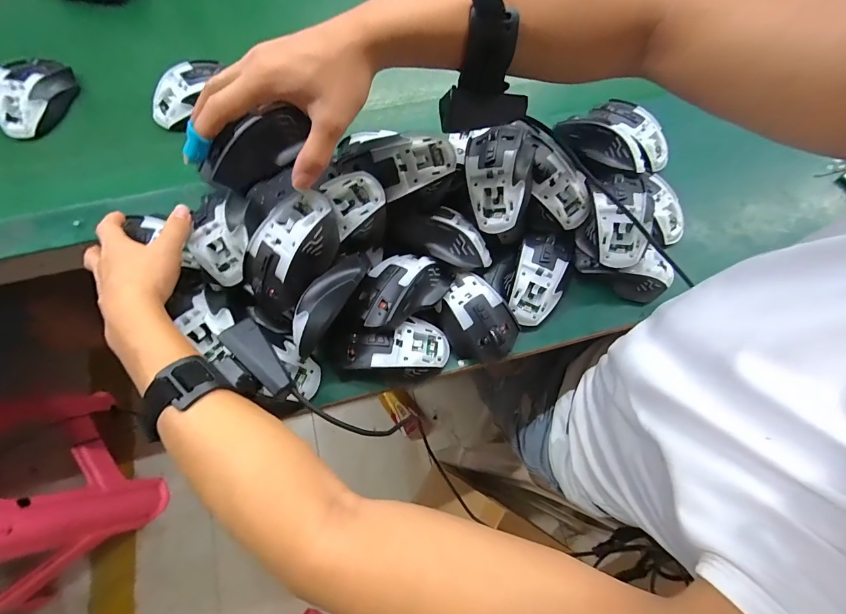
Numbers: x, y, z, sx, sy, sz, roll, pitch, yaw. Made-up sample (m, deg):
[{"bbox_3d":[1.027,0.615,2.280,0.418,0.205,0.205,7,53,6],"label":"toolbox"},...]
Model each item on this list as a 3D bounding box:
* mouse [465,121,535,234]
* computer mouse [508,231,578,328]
[{"bbox_3d":[0.081,-0.137,0.399,0.072,0.043,0.112,5,71,-1],"label":"mouse"},{"bbox_3d":[0.129,-0.034,0.415,0.062,0.034,0.110,27,72,7],"label":"computer mouse"}]

